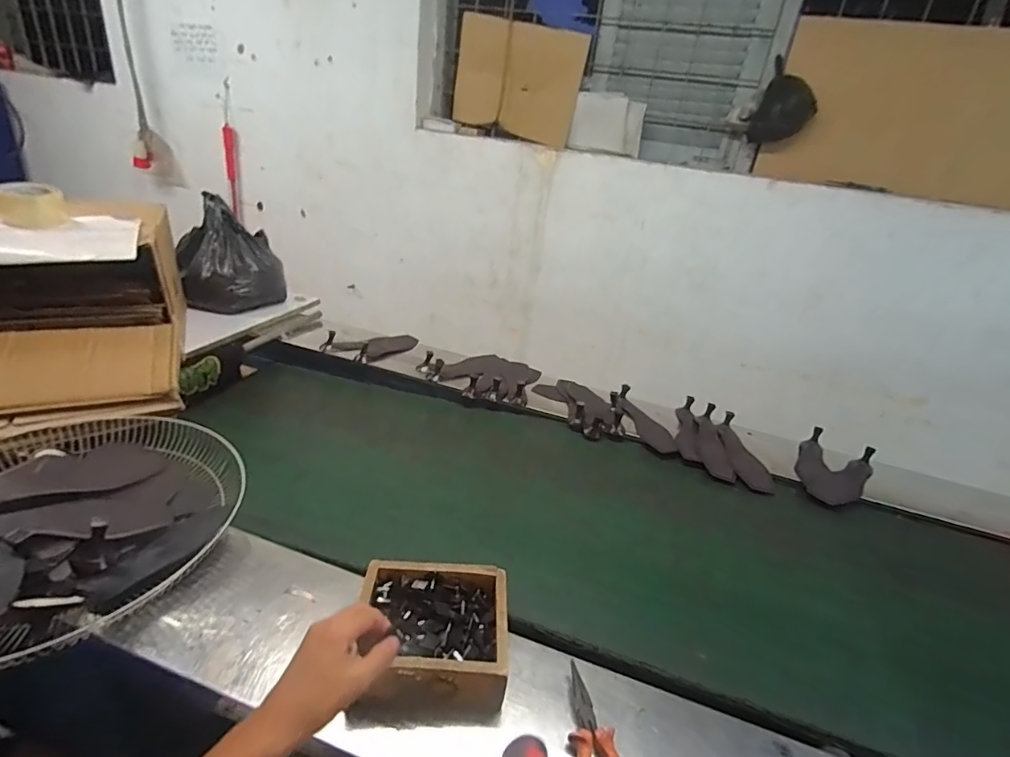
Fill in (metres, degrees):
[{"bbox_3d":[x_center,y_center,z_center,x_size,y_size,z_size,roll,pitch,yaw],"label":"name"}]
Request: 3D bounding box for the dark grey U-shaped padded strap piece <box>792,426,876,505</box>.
[{"bbox_3d":[0.728,0.190,1.090,0.142,0.071,0.231,28,33,35],"label":"dark grey U-shaped padded strap piece"}]

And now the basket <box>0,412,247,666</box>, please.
[{"bbox_3d":[-0.607,0.186,0.661,0.429,0.096,0.416,6,26,-3],"label":"basket"}]

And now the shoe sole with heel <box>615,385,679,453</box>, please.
[{"bbox_3d":[0.340,0.096,1.194,0.075,0.067,0.228,-4,29,-23],"label":"shoe sole with heel"}]

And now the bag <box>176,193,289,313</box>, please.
[{"bbox_3d":[-0.813,-0.368,1.461,0.269,0.252,0.262,-8,30,-29],"label":"bag"}]

